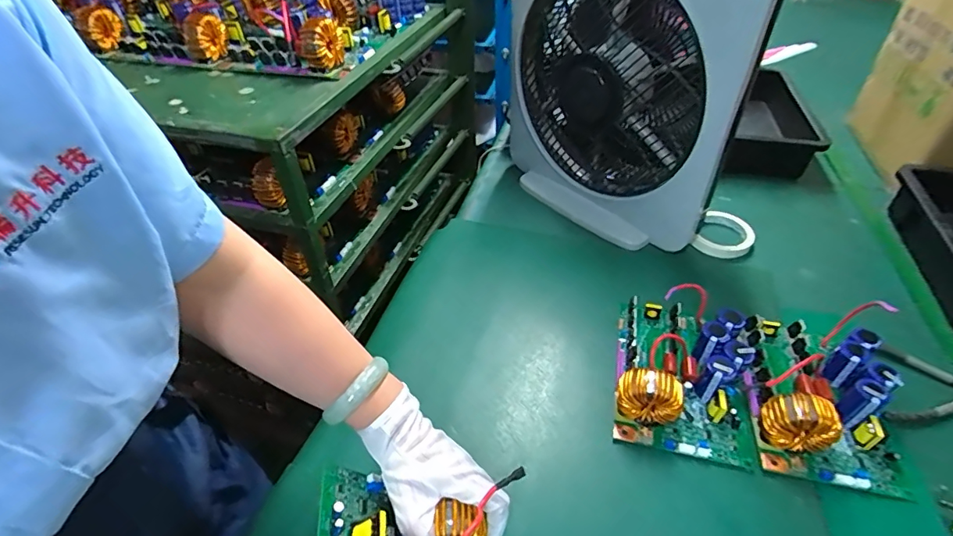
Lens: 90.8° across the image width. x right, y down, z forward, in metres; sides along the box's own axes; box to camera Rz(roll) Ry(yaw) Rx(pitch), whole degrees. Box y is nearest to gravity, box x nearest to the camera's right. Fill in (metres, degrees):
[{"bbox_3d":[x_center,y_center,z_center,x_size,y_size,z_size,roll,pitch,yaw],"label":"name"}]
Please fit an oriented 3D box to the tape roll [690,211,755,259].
[{"bbox_3d":[0.395,-0.050,0.749,0.078,0.026,0.090,24,50,25],"label":"tape roll"}]

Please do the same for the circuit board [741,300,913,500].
[{"bbox_3d":[0.374,0.132,0.520,0.139,0.061,0.193,5,44,8],"label":"circuit board"}]

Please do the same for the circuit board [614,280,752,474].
[{"bbox_3d":[0.241,0.110,0.546,0.150,0.061,0.201,7,45,10],"label":"circuit board"}]

